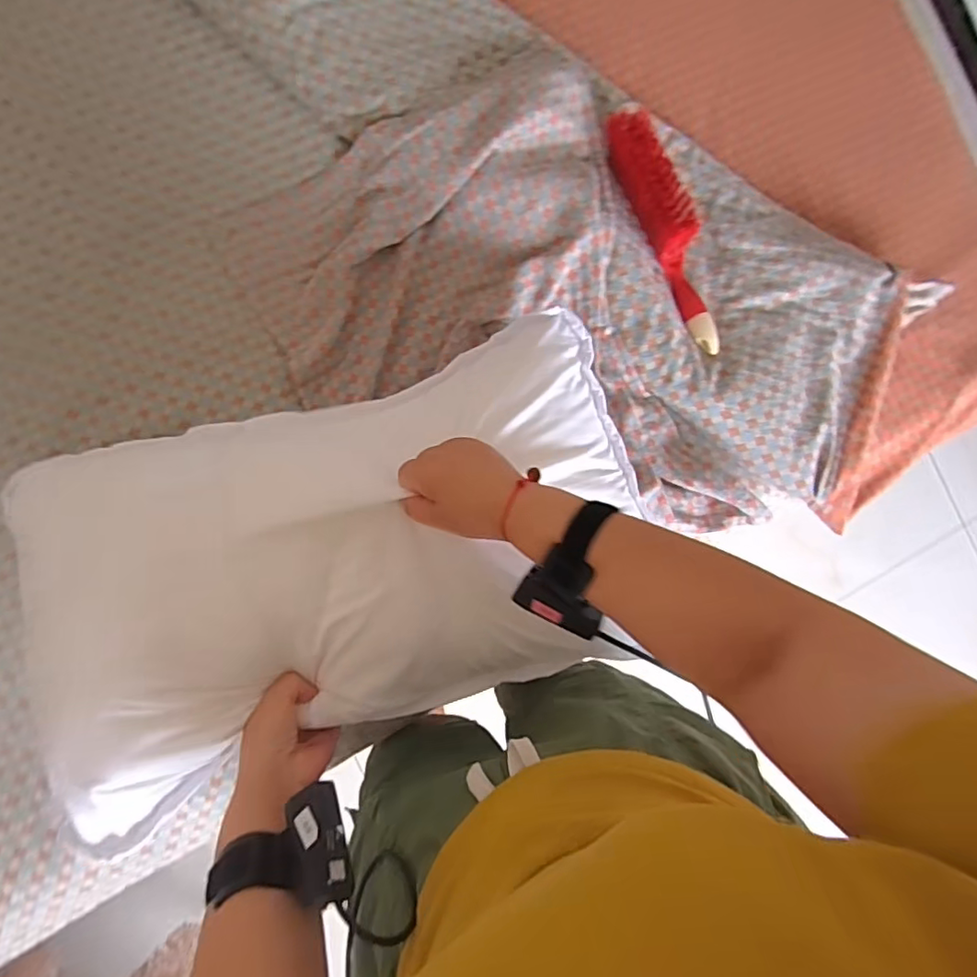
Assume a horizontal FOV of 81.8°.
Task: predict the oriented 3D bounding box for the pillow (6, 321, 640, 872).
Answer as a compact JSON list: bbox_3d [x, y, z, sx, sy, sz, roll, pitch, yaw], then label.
[{"bbox_3d":[-0.104,0.053,0.526,0.557,0.135,0.329,-19,88,-9],"label":"pillow"}]

